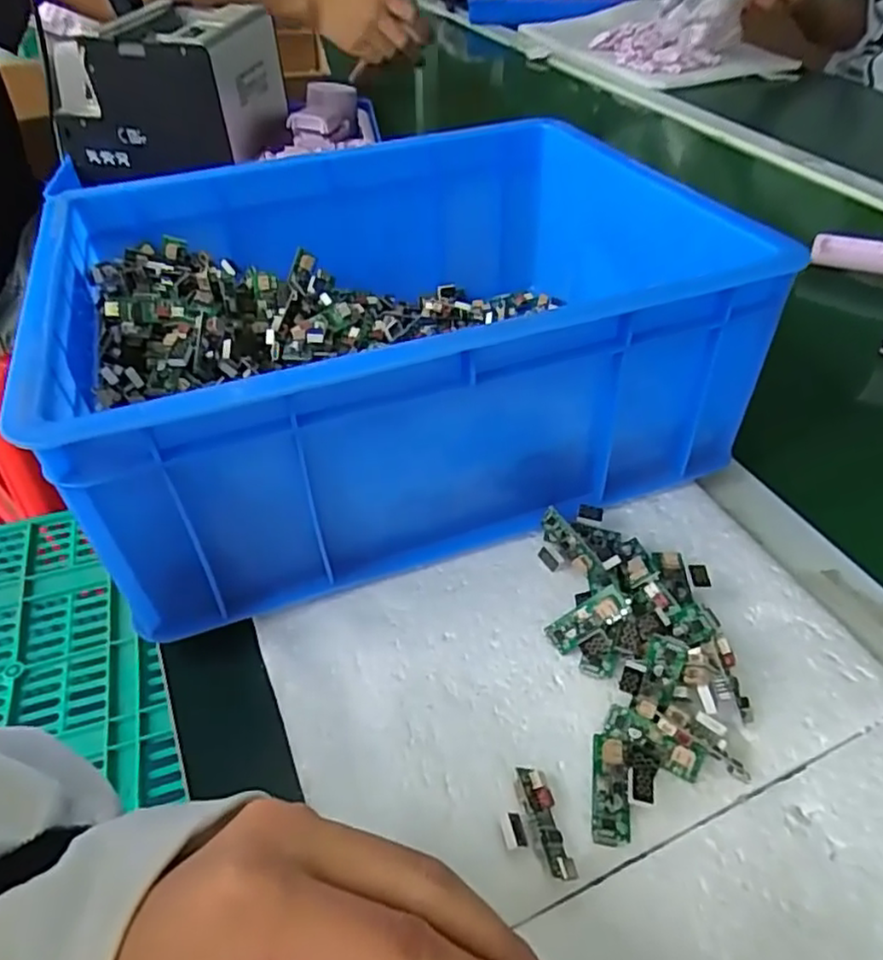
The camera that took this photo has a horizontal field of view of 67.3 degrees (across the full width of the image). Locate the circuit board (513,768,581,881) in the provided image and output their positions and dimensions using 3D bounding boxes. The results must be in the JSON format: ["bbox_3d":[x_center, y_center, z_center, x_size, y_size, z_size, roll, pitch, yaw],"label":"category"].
[{"bbox_3d":[0.038,0.128,0.246,0.012,0.009,0.038,-13,46,-11],"label":"circuit board"}]

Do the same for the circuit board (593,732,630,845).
[{"bbox_3d":[0.065,0.118,0.255,0.013,0.004,0.039,-5,48,19],"label":"circuit board"}]

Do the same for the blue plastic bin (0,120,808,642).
[{"bbox_3d":[-0.031,-0.089,0.380,0.312,0.131,0.250,-15,46,-13],"label":"blue plastic bin"}]

